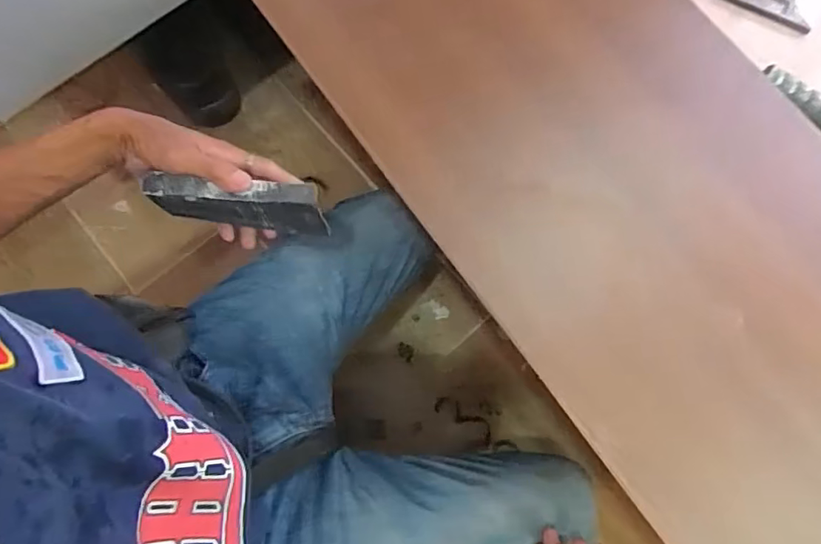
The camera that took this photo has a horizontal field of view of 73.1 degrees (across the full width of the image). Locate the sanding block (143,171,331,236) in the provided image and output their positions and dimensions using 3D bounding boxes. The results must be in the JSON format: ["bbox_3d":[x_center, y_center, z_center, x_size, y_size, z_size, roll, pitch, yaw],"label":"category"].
[{"bbox_3d":[-0.155,-0.061,0.510,0.153,0.073,0.020,5,74,-1],"label":"sanding block"}]

